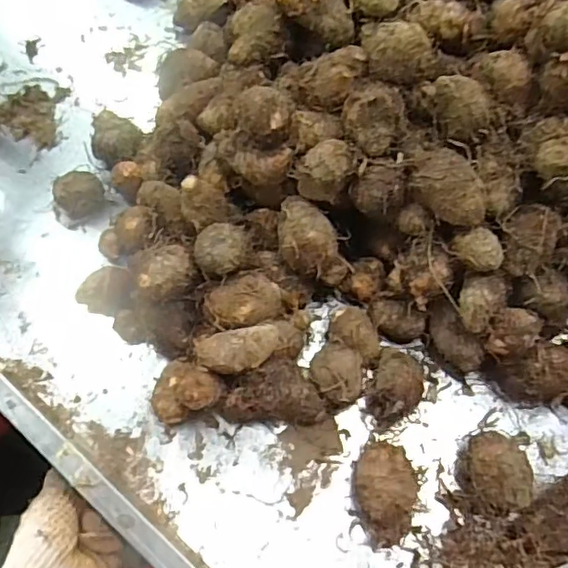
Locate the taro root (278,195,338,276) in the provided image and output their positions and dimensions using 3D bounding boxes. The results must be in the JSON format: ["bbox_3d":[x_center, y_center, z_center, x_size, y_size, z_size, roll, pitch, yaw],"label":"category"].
[{"bbox_3d":[0.020,-0.038,0.485,0.047,0.048,0.067,-2,67,0],"label":"taro root"}]

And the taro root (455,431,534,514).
[{"bbox_3d":[0.164,0.146,0.440,0.047,0.040,0.058,-3,67,0],"label":"taro root"}]

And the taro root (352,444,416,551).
[{"bbox_3d":[0.079,0.161,0.437,0.047,0.045,0.073,-10,67,-3],"label":"taro root"}]

